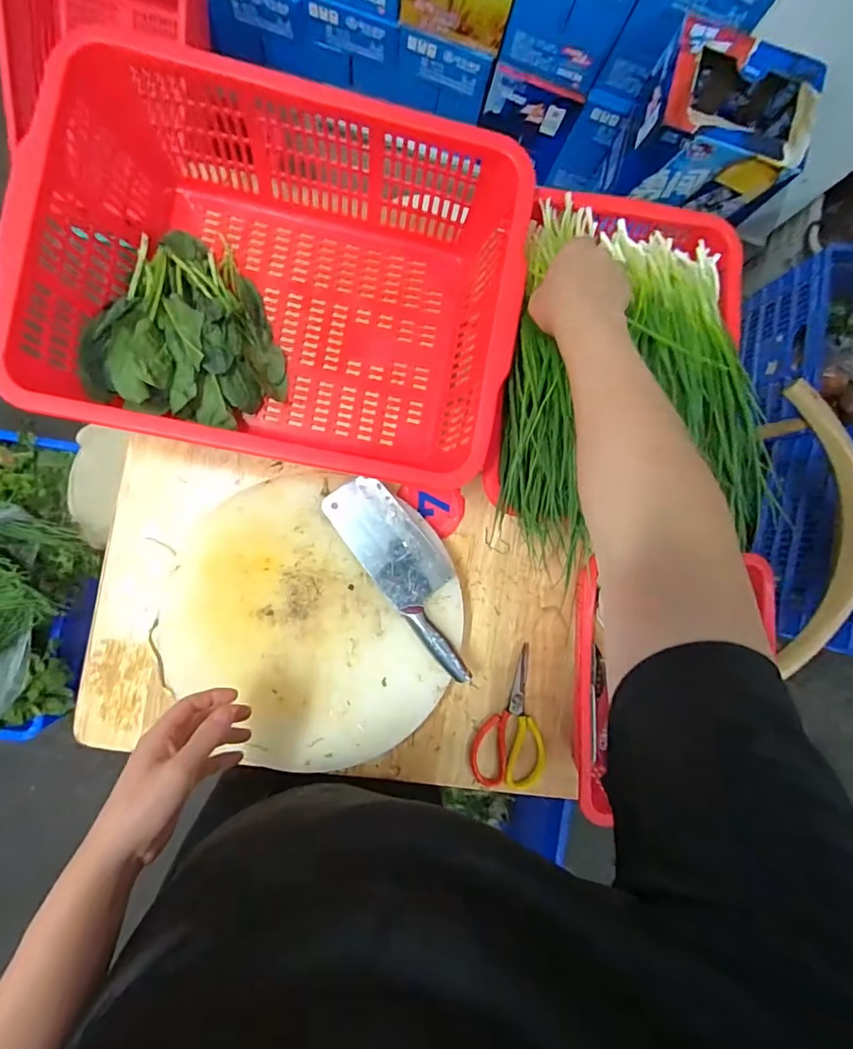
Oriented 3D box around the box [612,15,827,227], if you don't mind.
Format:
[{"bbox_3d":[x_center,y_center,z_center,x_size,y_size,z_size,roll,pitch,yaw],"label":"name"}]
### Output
[{"bbox_3d":[0.587,-0.809,0.964,0.295,0.174,0.248,12,88,-7],"label":"box"}]

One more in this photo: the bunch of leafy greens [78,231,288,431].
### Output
[{"bbox_3d":[-0.282,-0.239,0.587,0.205,0.072,0.221,7,89,-7],"label":"bunch of leafy greens"}]

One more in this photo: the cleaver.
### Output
[{"bbox_3d":[-0.016,0.060,0.609,0.091,0.022,0.275,-38,94,-6],"label":"cleaver"}]

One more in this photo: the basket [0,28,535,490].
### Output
[{"bbox_3d":[-0.157,-0.271,0.566,0.486,0.170,0.367,10,88,-7],"label":"basket"}]

